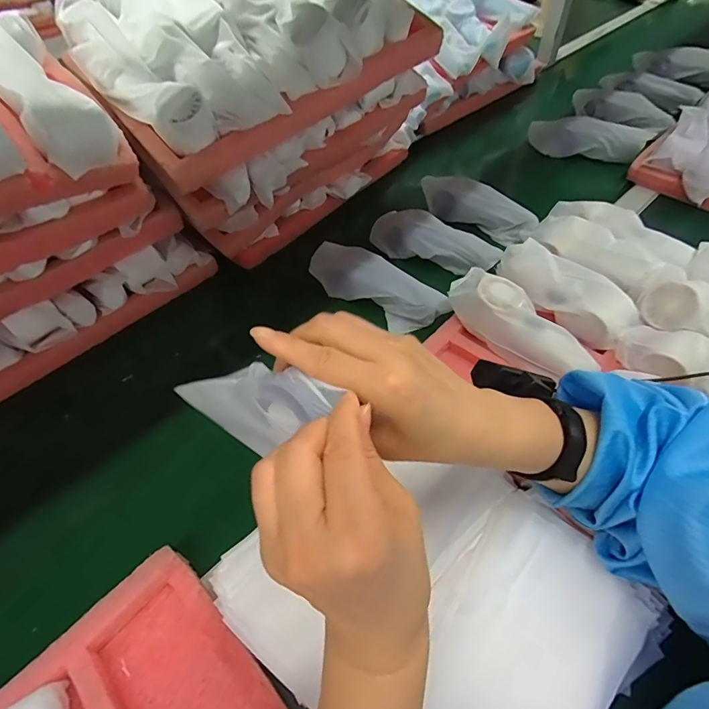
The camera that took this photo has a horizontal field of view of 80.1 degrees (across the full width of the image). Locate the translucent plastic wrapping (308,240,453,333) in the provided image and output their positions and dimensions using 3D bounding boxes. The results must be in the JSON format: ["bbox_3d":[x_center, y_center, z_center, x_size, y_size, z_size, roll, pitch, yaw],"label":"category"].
[{"bbox_3d":[0.030,-0.090,0.568,0.198,0.056,0.055,28,58,23],"label":"translucent plastic wrapping"}]

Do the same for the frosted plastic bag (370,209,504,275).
[{"bbox_3d":[0.114,-0.160,0.611,0.195,0.055,0.053,27,58,22],"label":"frosted plastic bag"}]

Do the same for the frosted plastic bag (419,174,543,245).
[{"bbox_3d":[0.190,-0.226,0.660,0.061,0.060,0.193,-38,59,-24],"label":"frosted plastic bag"}]

